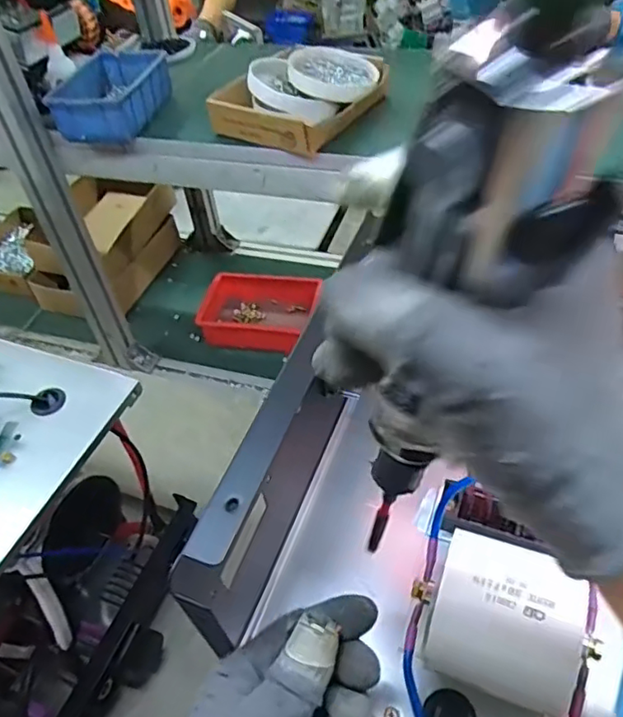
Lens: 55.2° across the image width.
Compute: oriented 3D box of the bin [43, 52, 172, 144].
[{"bbox_3d":[-0.252,-0.335,0.759,0.111,0.055,0.161,7,49,13],"label":"bin"}]

